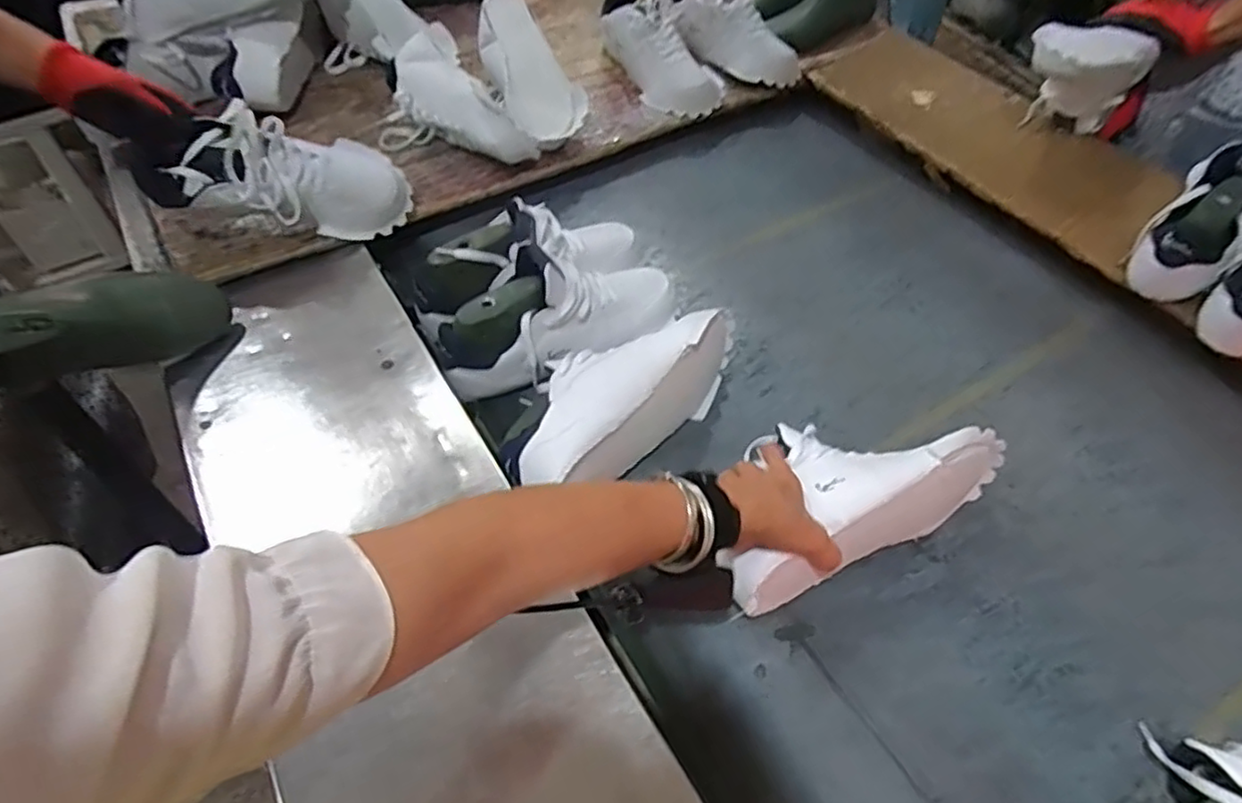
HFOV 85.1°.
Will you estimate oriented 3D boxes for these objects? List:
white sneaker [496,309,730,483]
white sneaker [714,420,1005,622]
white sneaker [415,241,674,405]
[{"bbox_3d":[0.006,-0.012,0.672,0.111,0.078,0.278,36,60,23],"label":"white sneaker"},{"bbox_3d":[0.190,0.063,0.609,0.286,0.092,0.148,-21,56,-16],"label":"white sneaker"},{"bbox_3d":[-0.067,-0.102,0.721,0.275,0.108,0.129,-17,55,-14],"label":"white sneaker"}]

